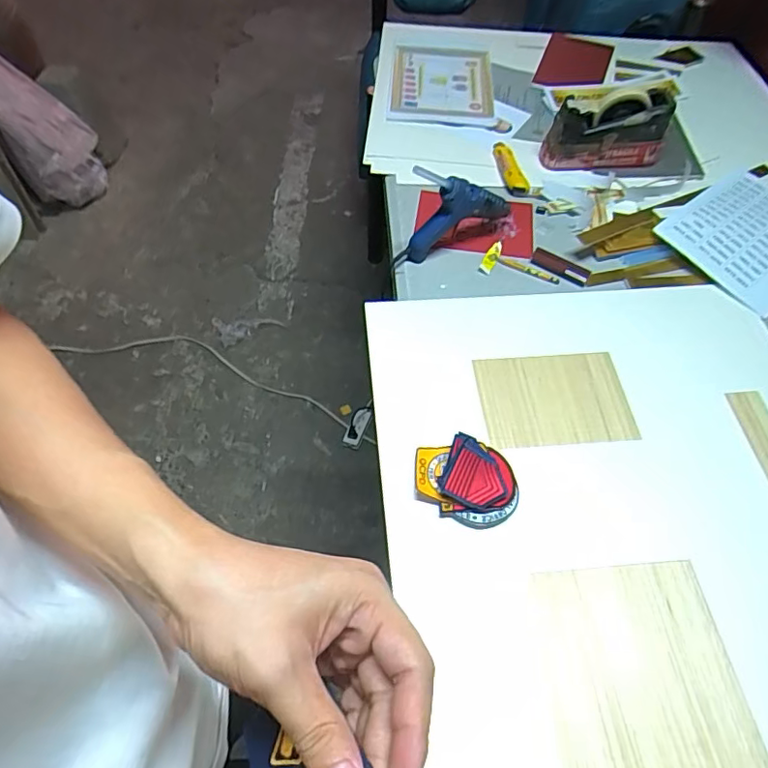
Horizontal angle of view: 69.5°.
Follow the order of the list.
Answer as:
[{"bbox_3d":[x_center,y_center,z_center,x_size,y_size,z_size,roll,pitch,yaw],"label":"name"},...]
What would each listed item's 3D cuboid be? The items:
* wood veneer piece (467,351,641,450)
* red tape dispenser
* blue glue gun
[{"bbox_3d":[0.226,0.020,0.739,0.196,0.008,0.136,-2,56,-6],"label":"wood veneer piece"},{"bbox_3d":[0.395,-0.457,0.990,0.207,0.116,0.073,3,57,1],"label":"red tape dispenser"},{"bbox_3d":[0.120,-0.272,0.845,0.179,0.145,0.030,-24,61,-16],"label":"blue glue gun"}]

